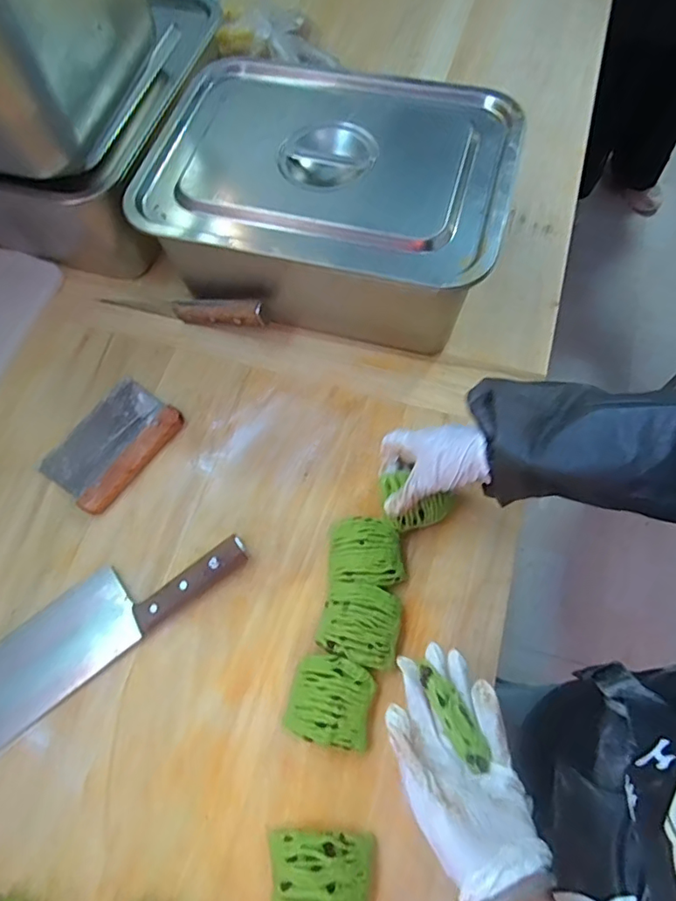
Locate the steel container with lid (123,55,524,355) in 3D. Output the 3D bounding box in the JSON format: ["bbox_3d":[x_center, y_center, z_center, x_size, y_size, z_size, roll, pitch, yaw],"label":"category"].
[{"bbox_3d":[-0.008,-0.293,0.637,0.394,0.149,0.285,15,69,8],"label":"steel container with lid"}]

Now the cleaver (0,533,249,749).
[{"bbox_3d":[-0.243,0.170,0.520,0.315,0.022,0.090,-37,71,-13],"label":"cleaver"}]

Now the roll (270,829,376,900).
[{"bbox_3d":[-0.015,0.347,0.432,0.085,0.035,0.060,5,68,4],"label":"roll"}]

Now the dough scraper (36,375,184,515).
[{"bbox_3d":[-0.258,-0.011,0.601,0.106,0.018,0.144,35,73,15],"label":"dough scraper"}]

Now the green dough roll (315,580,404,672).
[{"bbox_3d":[0.022,0.164,0.507,0.074,0.031,0.069,16,69,8],"label":"green dough roll"}]

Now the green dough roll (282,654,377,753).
[{"bbox_3d":[-0.006,0.227,0.483,0.074,0.032,0.071,12,68,7],"label":"green dough roll"}]

